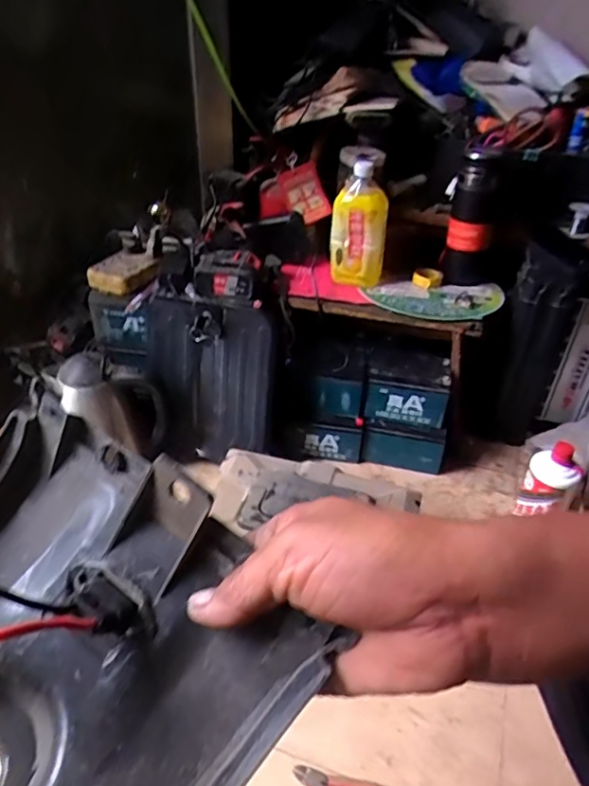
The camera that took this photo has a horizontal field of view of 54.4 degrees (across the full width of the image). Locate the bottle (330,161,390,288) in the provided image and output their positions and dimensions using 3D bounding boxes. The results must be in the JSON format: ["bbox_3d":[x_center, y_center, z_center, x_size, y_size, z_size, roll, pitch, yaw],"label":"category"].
[{"bbox_3d":[0.120,-0.300,1.051,0.103,0.204,0.066,8,38,7],"label":"bottle"}]

